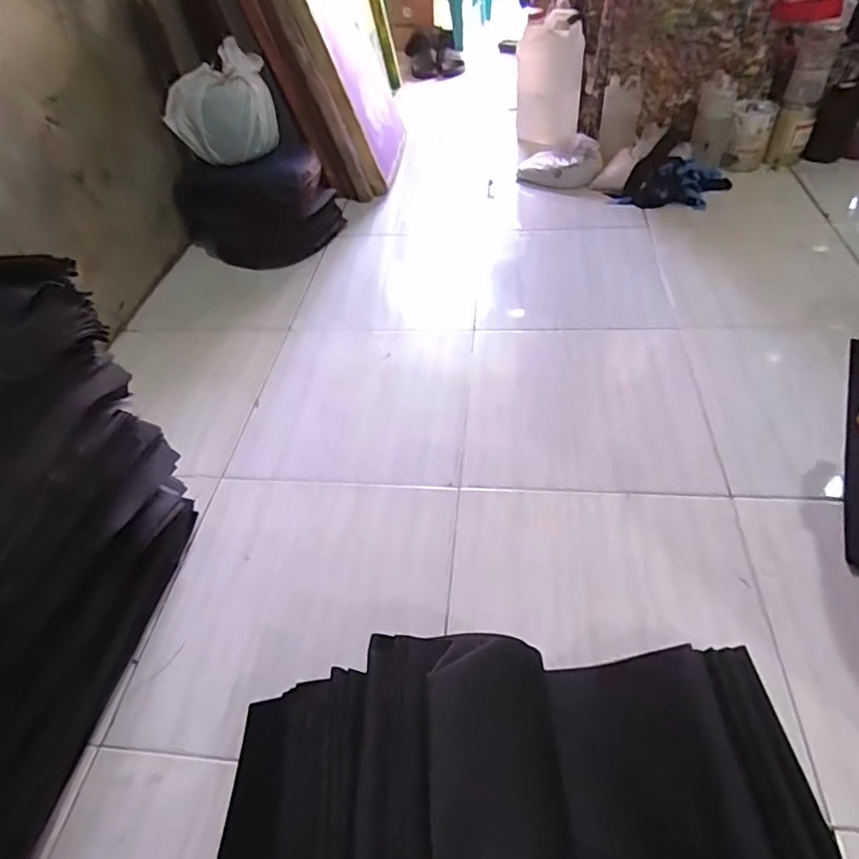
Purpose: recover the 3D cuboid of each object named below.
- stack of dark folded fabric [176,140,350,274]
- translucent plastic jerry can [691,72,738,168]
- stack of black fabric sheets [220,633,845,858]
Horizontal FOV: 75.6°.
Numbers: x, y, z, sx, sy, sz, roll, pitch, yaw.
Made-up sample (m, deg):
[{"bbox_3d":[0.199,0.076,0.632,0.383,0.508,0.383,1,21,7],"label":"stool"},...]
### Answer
[{"bbox_3d":[-0.429,-0.581,1.403,0.325,0.220,0.278,-37,53,-25],"label":"stack of dark folded fabric"},{"bbox_3d":[0.729,-0.789,1.422,0.081,0.213,0.084,1,24,7],"label":"translucent plastic jerry can"},{"bbox_3d":[0.075,0.376,0.468,0.555,0.117,0.367,-5,49,2],"label":"stack of black fabric sheets"}]

